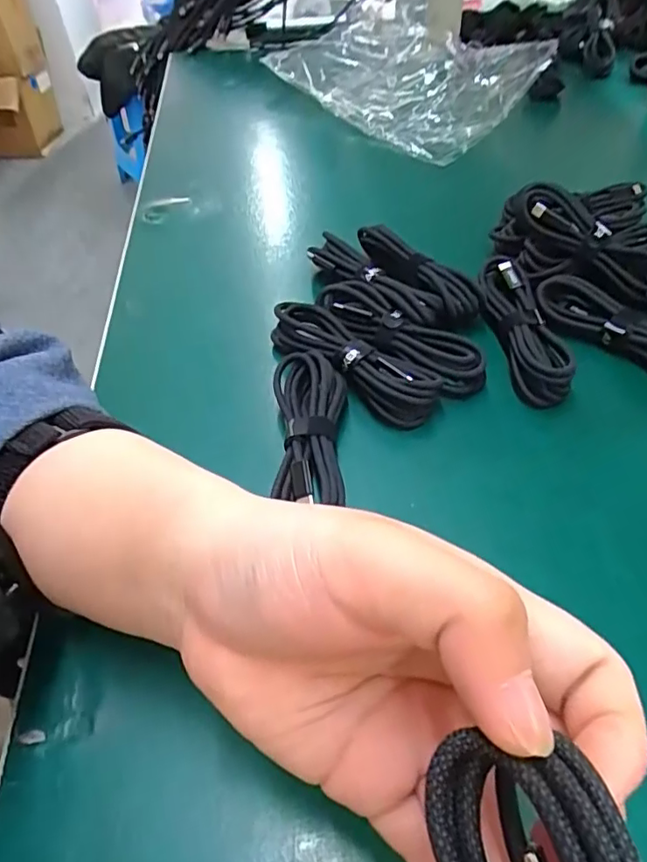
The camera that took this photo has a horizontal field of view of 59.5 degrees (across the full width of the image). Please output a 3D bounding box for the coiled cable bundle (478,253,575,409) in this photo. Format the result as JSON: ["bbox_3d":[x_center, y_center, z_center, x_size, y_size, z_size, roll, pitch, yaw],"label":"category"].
[{"bbox_3d":[0.118,-0.061,0.347,0.038,0.037,0.119,-6,49,0],"label":"coiled cable bundle"}]

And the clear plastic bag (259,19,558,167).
[{"bbox_3d":[0.084,-0.389,0.614,0.195,0.044,0.300,-29,53,-19],"label":"clear plastic bag"}]

